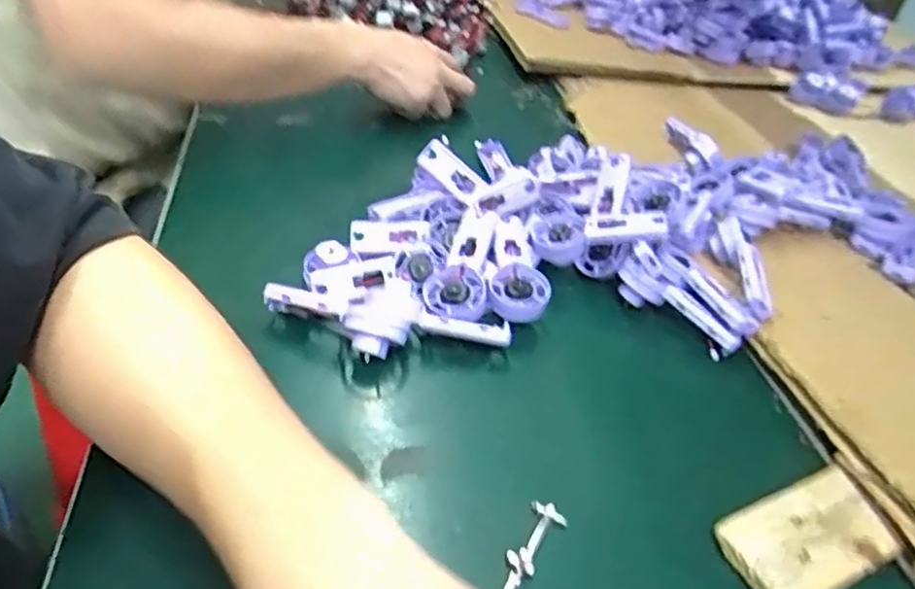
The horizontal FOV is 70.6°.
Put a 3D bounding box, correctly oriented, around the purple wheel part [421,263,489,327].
[{"bbox_3d":[-0.002,0.001,0.418,0.046,0.009,0.041,31,60,28],"label":"purple wheel part"}]

